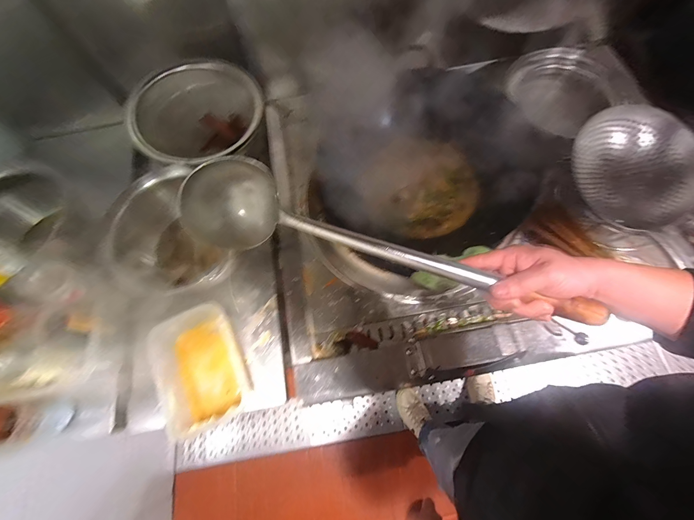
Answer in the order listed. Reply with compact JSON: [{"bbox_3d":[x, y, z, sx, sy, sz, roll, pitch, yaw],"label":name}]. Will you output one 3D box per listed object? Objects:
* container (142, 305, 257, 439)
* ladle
[{"bbox_3d":[-0.265,0.202,0.554,0.145,0.082,0.209,-28,70,-8],"label":"container"},{"bbox_3d":[0.022,-0.007,0.361,0.472,0.093,0.102,20,71,7],"label":"ladle"}]

